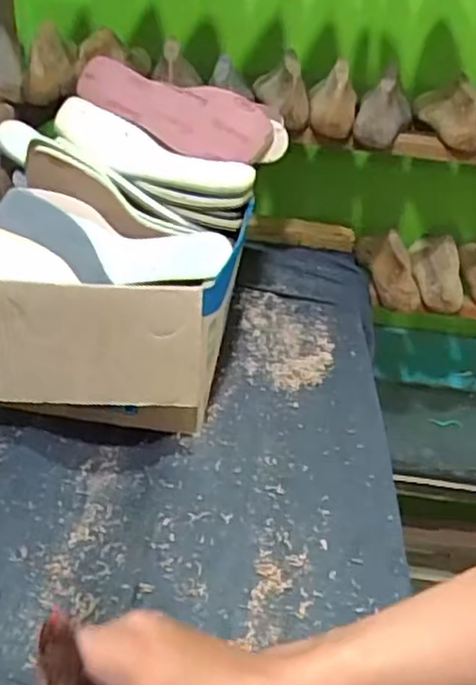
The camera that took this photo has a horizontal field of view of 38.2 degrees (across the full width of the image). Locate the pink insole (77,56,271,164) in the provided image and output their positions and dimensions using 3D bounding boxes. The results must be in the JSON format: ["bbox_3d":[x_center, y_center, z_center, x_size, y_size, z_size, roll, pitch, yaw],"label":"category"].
[{"bbox_3d":[-0.077,-0.274,0.818,0.235,0.082,0.043,12,34,11],"label":"pink insole"}]

